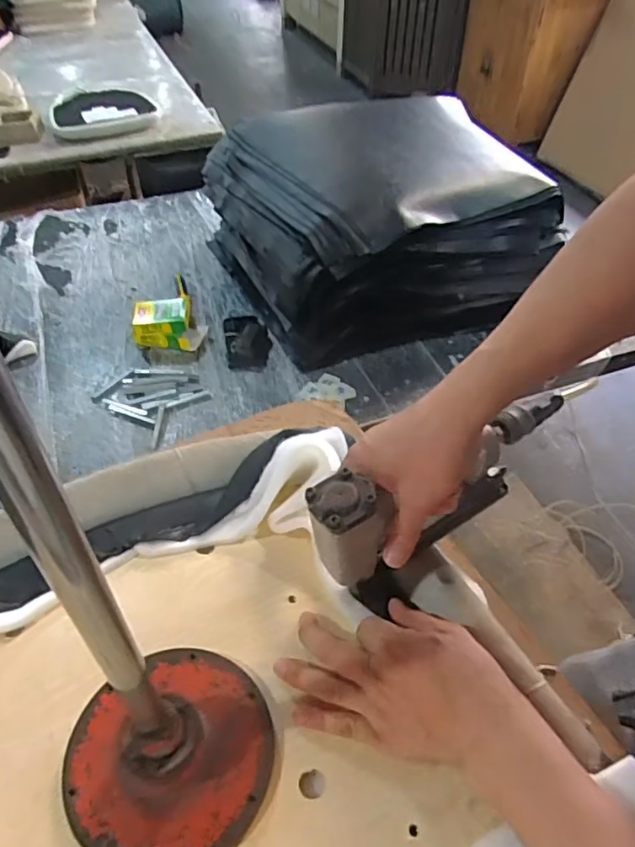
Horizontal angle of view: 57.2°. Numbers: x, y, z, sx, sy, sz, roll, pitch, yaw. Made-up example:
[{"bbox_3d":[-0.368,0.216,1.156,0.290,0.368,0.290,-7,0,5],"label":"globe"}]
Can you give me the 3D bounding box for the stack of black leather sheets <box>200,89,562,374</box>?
[{"bbox_3d":[0.137,-0.485,1.370,0.640,0.322,0.614,-19,50,-17],"label":"stack of black leather sheets"}]

